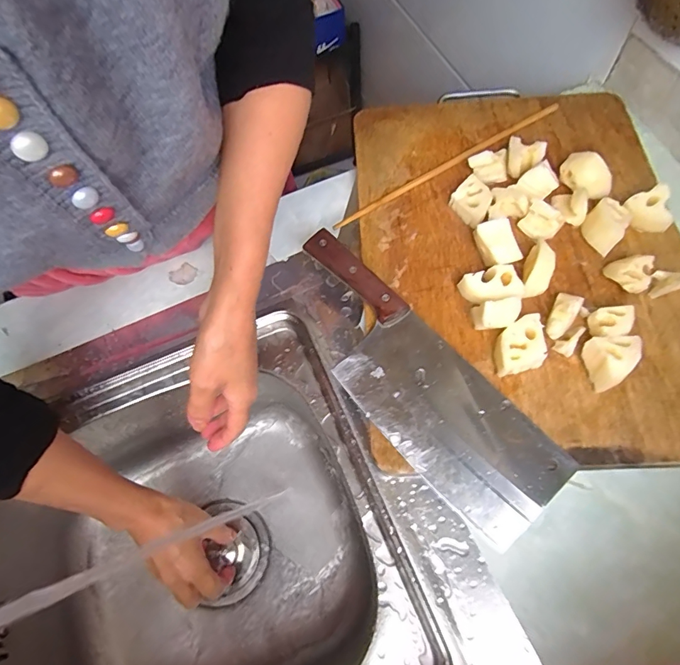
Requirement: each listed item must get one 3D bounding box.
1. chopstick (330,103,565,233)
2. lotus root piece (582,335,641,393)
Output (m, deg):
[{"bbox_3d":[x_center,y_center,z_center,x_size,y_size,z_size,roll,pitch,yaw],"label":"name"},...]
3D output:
[{"bbox_3d":[0.119,-0.183,0.479,0.283,0.006,0.011,-31,67,-10],"label":"chopstick"},{"bbox_3d":[0.225,0.022,0.365,0.040,0.031,0.039,-19,65,-5],"label":"lotus root piece"}]

